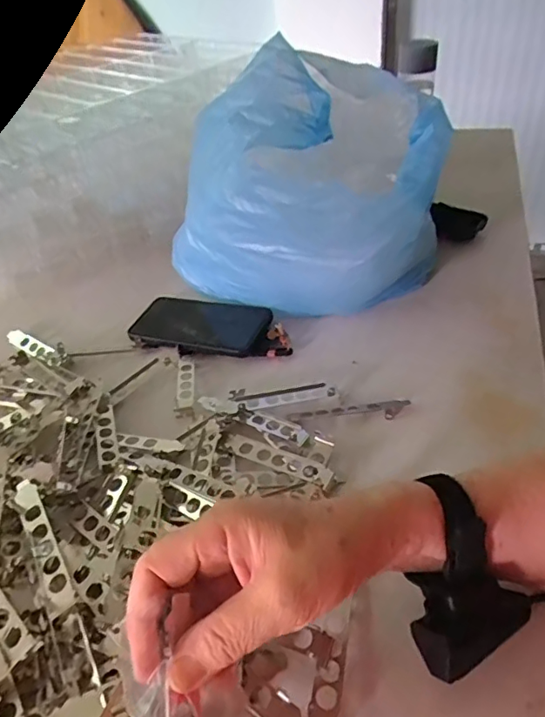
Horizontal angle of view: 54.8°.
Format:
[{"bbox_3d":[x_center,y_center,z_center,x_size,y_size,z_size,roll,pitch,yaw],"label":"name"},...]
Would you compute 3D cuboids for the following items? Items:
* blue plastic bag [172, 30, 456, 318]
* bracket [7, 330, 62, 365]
[{"bbox_3d":[0.054,-0.181,0.597,0.262,0.236,0.277,31,53,35],"label":"blue plastic bag"},{"bbox_3d":[-0.285,-0.015,0.628,0.109,0.005,0.021,23,49,29],"label":"bracket"}]

